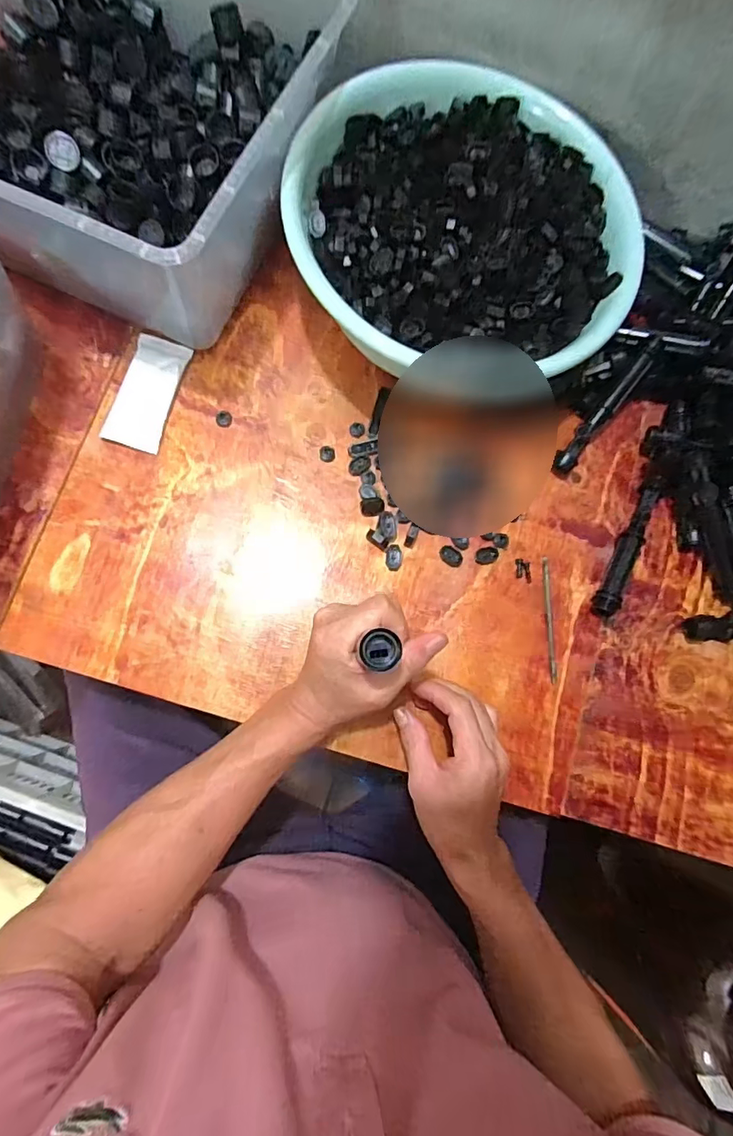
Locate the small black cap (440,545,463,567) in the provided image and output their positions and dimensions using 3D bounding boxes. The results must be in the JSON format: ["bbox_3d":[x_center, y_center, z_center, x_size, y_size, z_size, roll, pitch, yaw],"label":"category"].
[{"bbox_3d":[0.078,-0.011,0.467,0.023,0.004,0.016,31,79,0],"label":"small black cap"}]

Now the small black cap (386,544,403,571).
[{"bbox_3d":[0.025,-0.009,0.462,0.015,0.005,0.023,-1,80,-6],"label":"small black cap"}]

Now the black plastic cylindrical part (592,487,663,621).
[{"bbox_3d":[0.245,-0.017,0.478,0.020,0.024,0.133,27,79,-1],"label":"black plastic cylindrical part"}]

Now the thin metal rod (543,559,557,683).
[{"bbox_3d":[0.168,0.047,0.467,0.006,0.004,0.113,0,83,-5],"label":"thin metal rod"}]

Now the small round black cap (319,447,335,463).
[{"bbox_3d":[-0.036,-0.105,0.473,0.014,0.004,0.015,1,83,-5],"label":"small round black cap"}]

